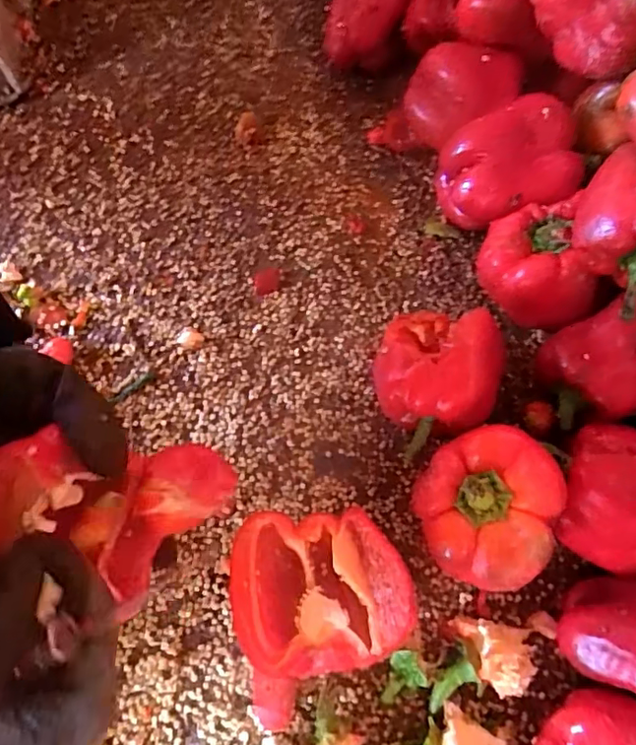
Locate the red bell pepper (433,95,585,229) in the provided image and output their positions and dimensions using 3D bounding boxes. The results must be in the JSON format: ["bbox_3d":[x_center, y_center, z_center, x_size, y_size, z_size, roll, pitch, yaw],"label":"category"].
[{"bbox_3d":[0.165,-0.169,0.490,0.102,0.088,0.084,-7,69,-4],"label":"red bell pepper"}]

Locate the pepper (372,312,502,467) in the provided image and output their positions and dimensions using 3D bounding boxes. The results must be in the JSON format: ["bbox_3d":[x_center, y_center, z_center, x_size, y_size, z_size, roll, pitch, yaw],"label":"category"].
[{"bbox_3d":[0.085,0.002,0.418,0.092,0.081,0.092,0,69,-1],"label":"pepper"}]

